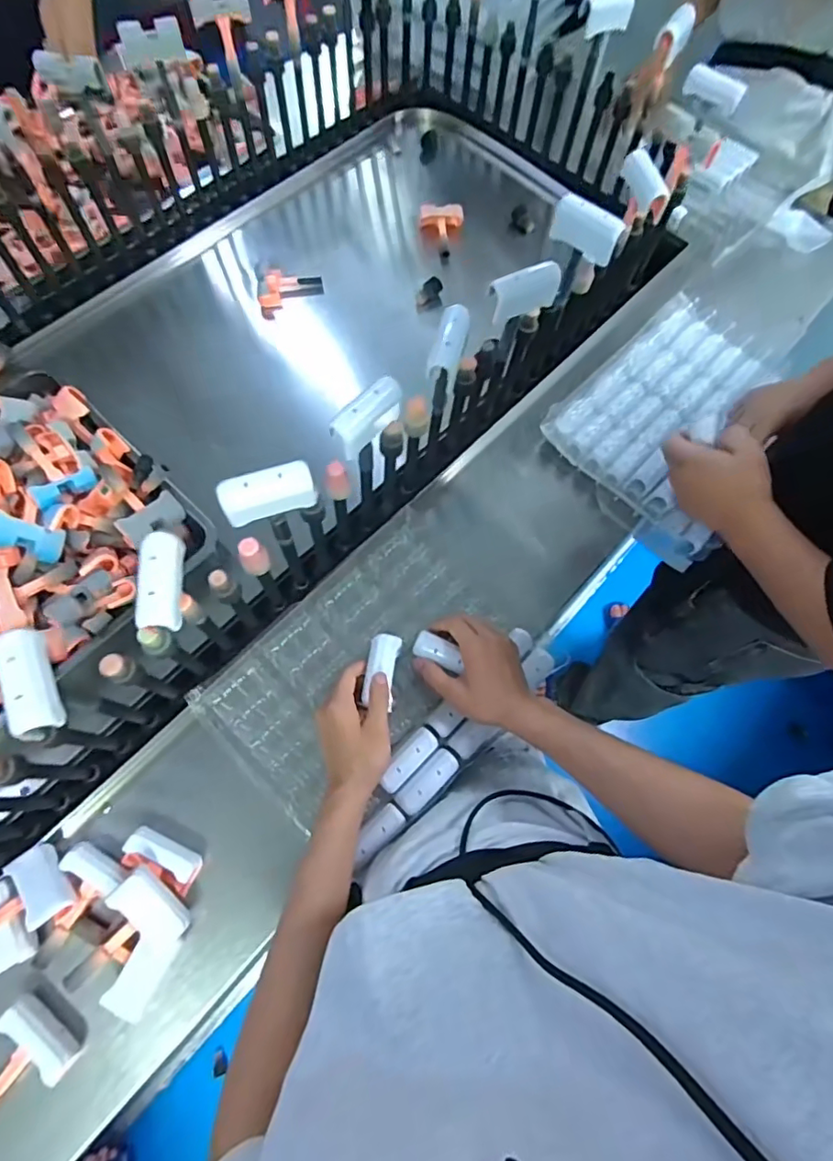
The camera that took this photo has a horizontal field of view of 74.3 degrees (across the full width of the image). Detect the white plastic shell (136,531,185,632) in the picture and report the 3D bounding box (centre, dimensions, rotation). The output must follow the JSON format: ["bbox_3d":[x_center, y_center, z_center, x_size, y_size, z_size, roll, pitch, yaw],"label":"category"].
[{"bbox_3d":[-0.198,0.000,0.427,0.034,0.019,0.074,0,77,-25],"label":"white plastic shell"}]

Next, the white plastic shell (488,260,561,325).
[{"bbox_3d":[0.113,-0.301,0.569,0.081,0.047,0.018,-28,73,-12],"label":"white plastic shell"}]

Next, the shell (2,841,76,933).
[{"bbox_3d":[-0.368,0.296,0.537,0.070,0.016,0.042,43,51,18],"label":"shell"}]

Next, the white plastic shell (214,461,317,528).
[{"bbox_3d":[-0.124,-0.073,0.462,0.076,0.034,0.027,-20,71,-10],"label":"white plastic shell"}]

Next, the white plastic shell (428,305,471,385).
[{"bbox_3d":[0.033,-0.230,0.525,0.029,0.017,0.086,14,69,3],"label":"white plastic shell"}]

